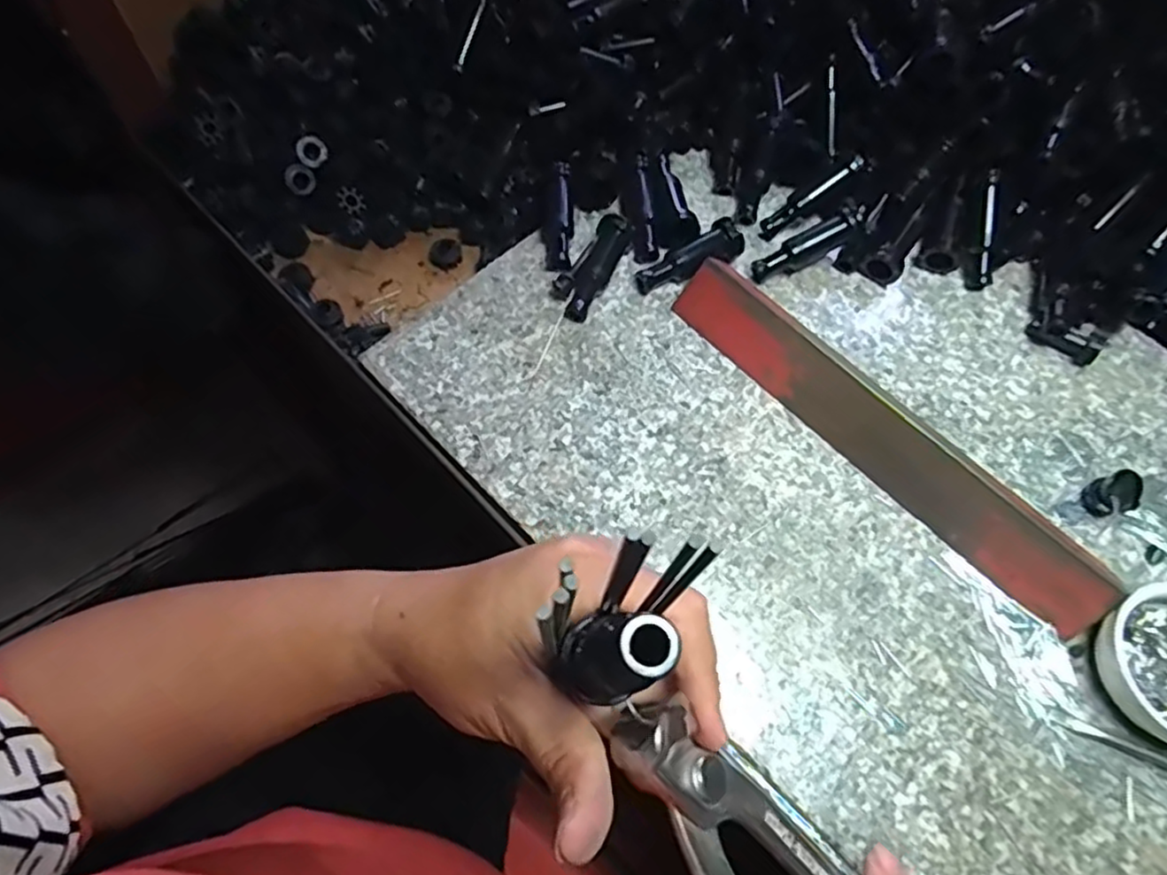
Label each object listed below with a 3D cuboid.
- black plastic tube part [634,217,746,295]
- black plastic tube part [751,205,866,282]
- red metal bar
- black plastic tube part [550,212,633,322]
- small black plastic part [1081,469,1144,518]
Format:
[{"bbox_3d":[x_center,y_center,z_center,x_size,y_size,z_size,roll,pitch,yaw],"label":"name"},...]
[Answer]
[{"bbox_3d":[0.063,-0.104,0.406,0.066,0.017,0.022,-31,69,-16],"label":"black plastic tube part"},{"bbox_3d":[0.133,-0.113,0.411,0.070,0.019,0.016,-29,70,7],"label":"black plastic tube part"},{"bbox_3d":[0.154,-0.003,0.363,0.259,0.017,0.037,42,69,17],"label":"red metal bar"},{"bbox_3d":[0.004,-0.100,0.405,0.027,0.014,0.069,29,66,11],"label":"black plastic tube part"},{"bbox_3d":[0.271,0.029,0.353,0.023,0.019,0.018,-12,65,-9],"label":"small black plastic part"}]

